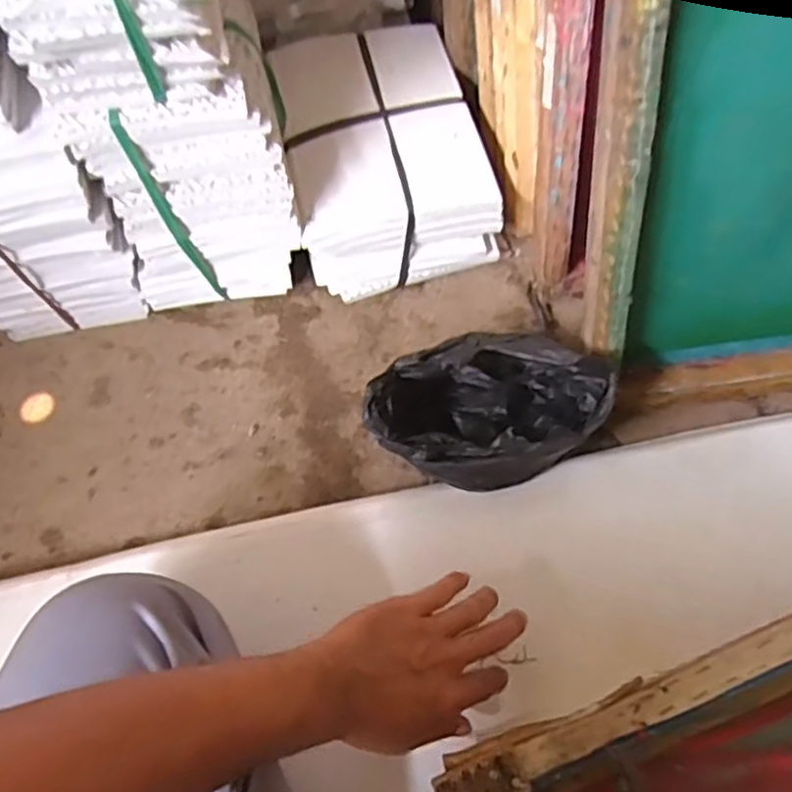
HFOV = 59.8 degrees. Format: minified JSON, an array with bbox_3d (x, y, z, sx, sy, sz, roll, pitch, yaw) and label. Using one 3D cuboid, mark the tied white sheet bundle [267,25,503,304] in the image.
[{"bbox_3d":[-0.019,-0.269,0.762,0.197,0.095,0.287,-14,66,-4],"label":"tied white sheet bundle"}]

